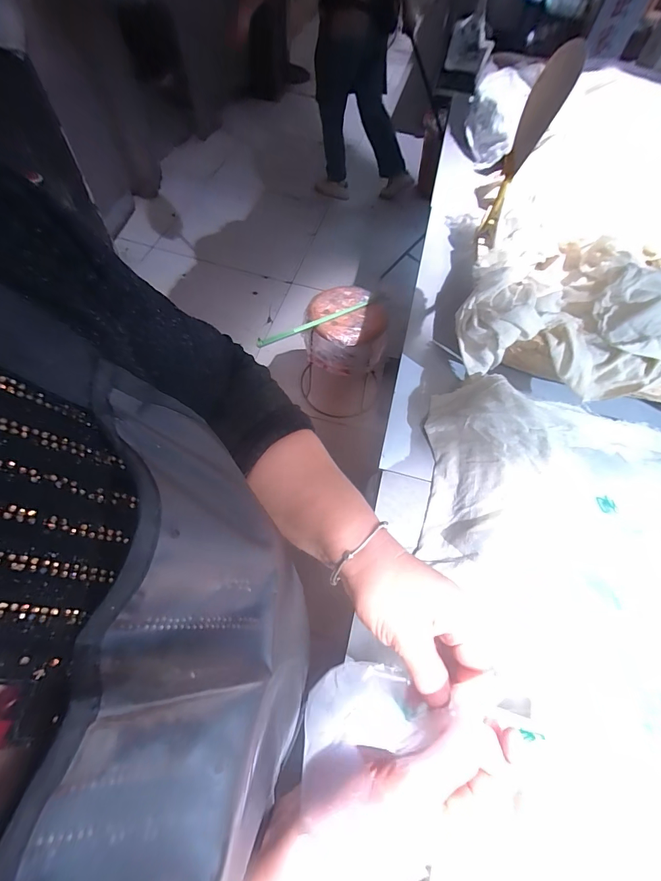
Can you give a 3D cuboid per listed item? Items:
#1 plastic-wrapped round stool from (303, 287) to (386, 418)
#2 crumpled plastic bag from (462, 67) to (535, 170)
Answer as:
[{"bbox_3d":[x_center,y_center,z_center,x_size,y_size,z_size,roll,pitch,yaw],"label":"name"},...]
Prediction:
[{"bbox_3d":[0.048,-0.368,1.587,0.299,0.455,0.303,8,60,1],"label":"plastic-wrapped round stool"},{"bbox_3d":[0.438,-0.870,1.026,0.114,0.187,0.135,8,60,1],"label":"crumpled plastic bag"}]

